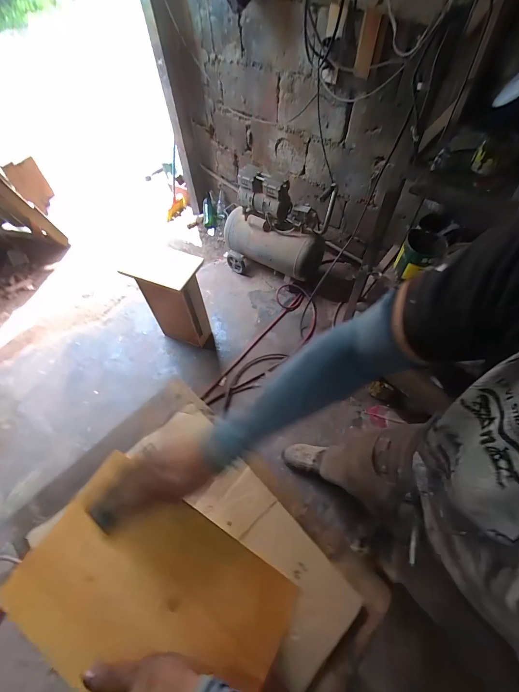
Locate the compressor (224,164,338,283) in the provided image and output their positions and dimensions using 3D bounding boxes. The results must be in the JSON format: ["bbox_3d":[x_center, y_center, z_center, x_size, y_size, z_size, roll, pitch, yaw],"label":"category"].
[{"bbox_3d":[0.074,-0.695,1.687,0.629,0.529,0.380,14,59,11],"label":"compressor"}]

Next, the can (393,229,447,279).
[{"bbox_3d":[0.689,-0.388,1.277,0.156,0.171,0.162,23,61,16],"label":"can"}]

